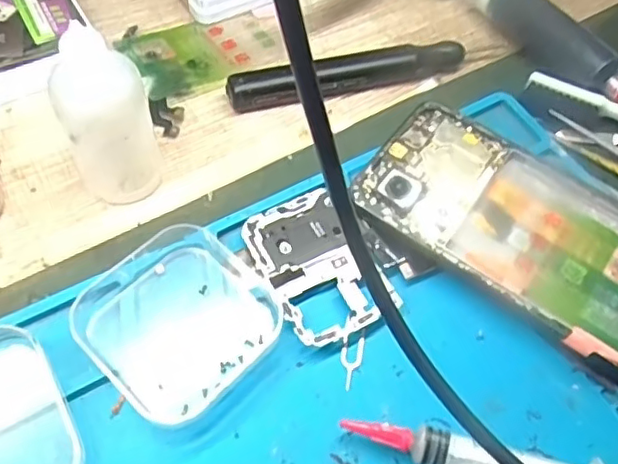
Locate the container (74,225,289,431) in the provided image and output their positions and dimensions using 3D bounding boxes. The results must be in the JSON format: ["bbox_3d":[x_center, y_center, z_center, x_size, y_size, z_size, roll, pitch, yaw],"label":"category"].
[{"bbox_3d":[-0.050,0.031,0.229,0.067,0.019,0.065,39,63,18],"label":"container"}]

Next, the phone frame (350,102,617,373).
[{"bbox_3d":[0.099,0.003,0.257,0.155,0.014,0.077,32,61,14],"label":"phone frame"}]

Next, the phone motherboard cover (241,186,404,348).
[{"bbox_3d":[0.003,0.013,0.249,0.043,0.008,0.065,-24,63,-18],"label":"phone motherboard cover"}]

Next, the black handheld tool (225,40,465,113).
[{"bbox_3d":[0.020,-0.079,0.306,0.123,0.017,0.013,-13,60,-12],"label":"black handheld tool"}]

